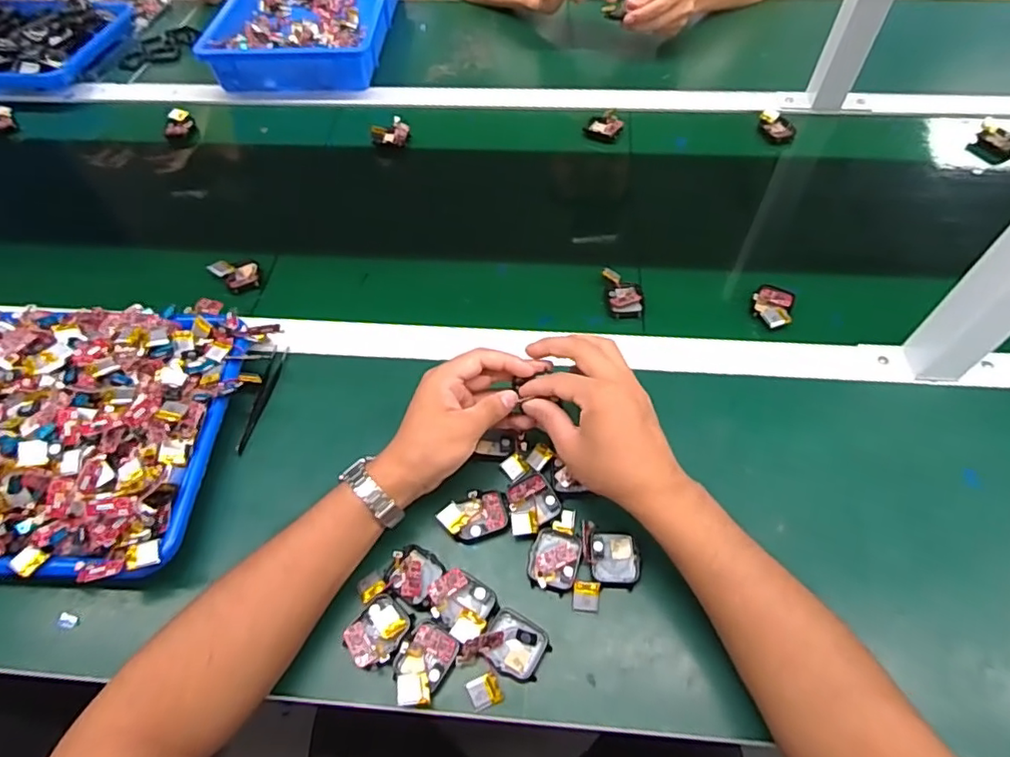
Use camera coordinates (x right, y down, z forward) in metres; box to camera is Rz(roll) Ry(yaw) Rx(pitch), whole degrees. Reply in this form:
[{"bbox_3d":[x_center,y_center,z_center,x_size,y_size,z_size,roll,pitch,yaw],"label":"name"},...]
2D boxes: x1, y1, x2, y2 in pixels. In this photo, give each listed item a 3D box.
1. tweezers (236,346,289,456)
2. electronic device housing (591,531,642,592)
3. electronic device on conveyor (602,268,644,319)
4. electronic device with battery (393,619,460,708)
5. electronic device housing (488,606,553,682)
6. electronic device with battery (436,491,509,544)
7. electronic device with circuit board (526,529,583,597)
[{"bbox_3d":[-0.229,0.017,0.547,0.016,0.012,0.116,3,57,4],"label":"tweezers"},{"bbox_3d":[0.088,0.142,0.450,0.038,0.007,0.042,6,58,6],"label":"electronic device housing"},{"bbox_3d":[0.125,-0.090,0.596,0.039,0.012,0.061,-5,57,-1],"label":"electronic device on conveyor"},{"bbox_3d":[-0.058,0.204,0.409,0.038,0.012,0.054,22,61,15],"label":"electronic device with battery"},{"bbox_3d":[0.008,0.195,0.419,0.045,0.009,0.040,27,62,18],"label":"electronic device housing"},{"bbox_3d":[-0.024,0.112,0.469,0.054,0.018,0.036,-19,58,-10],"label":"electronic device with battery"},{"bbox_3d":[0.039,0.142,0.450,0.038,0.009,0.046,13,59,10],"label":"electronic device with circuit board"}]

